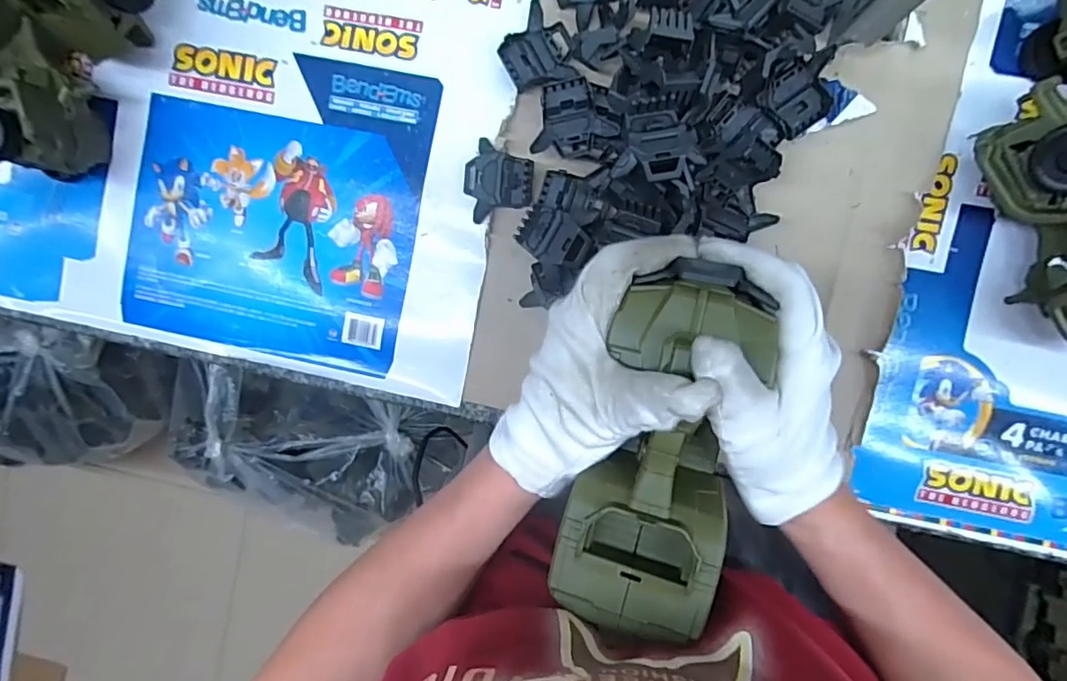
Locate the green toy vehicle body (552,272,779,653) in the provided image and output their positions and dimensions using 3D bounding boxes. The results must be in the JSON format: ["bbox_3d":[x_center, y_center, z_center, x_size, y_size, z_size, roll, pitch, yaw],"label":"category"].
[{"bbox_3d":[0.063,0.058,0.285,0.078,0.046,0.170,12,94,5],"label":"green toy vehicle body"}]

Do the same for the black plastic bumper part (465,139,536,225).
[{"bbox_3d":[-0.029,-0.133,0.463,0.056,0.016,0.064,5,95,5],"label":"black plastic bumper part"}]

